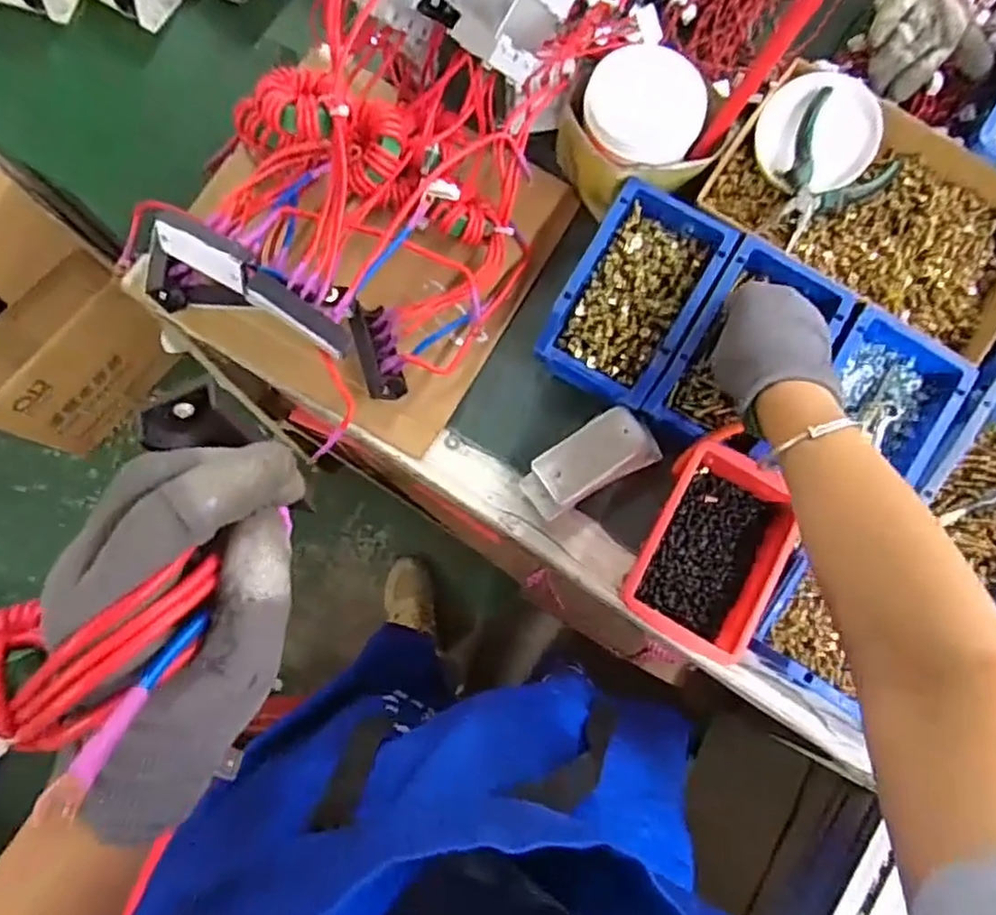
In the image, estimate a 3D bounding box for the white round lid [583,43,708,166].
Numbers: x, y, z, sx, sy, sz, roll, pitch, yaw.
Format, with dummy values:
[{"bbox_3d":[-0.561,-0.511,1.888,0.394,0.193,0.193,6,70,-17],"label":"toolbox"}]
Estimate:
[{"bbox_3d":[0.117,-0.281,0.556,0.093,0.019,0.084,21,101,8],"label":"white round lid"}]

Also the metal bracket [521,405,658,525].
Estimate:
[{"bbox_3d":[0.074,0.003,0.563,0.112,0.021,0.053,-29,81,-6],"label":"metal bracket"}]

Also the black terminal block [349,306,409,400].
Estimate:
[{"bbox_3d":[-0.100,-0.090,0.573,0.031,0.026,0.080,-14,80,-3],"label":"black terminal block"}]

